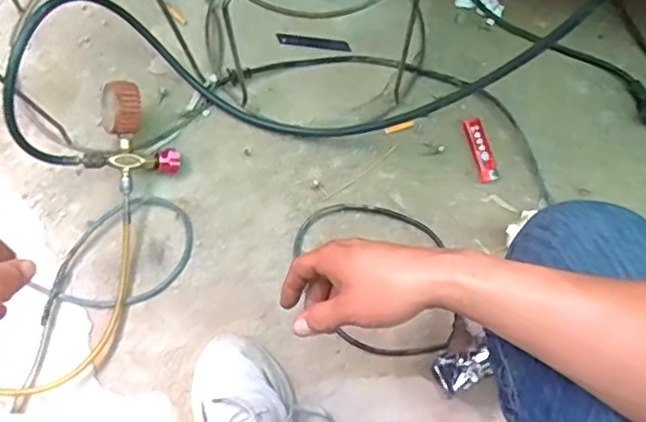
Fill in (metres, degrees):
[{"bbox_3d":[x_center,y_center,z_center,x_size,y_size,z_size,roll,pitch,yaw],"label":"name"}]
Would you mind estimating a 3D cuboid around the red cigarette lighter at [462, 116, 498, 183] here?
[{"bbox_3d":[0.197,-0.077,0.783,0.020,0.010,0.082,-16,76,-3],"label":"red cigarette lighter"}]

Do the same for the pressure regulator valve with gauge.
[{"bbox_3d":[-0.232,-0.093,0.759,0.071,0.051,0.128,-28,109,-6],"label":"pressure regulator valve with gauge"}]

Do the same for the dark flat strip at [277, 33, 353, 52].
[{"bbox_3d":[-0.012,-0.224,0.827,0.097,0.009,0.013,9,76,3],"label":"dark flat strip"}]

